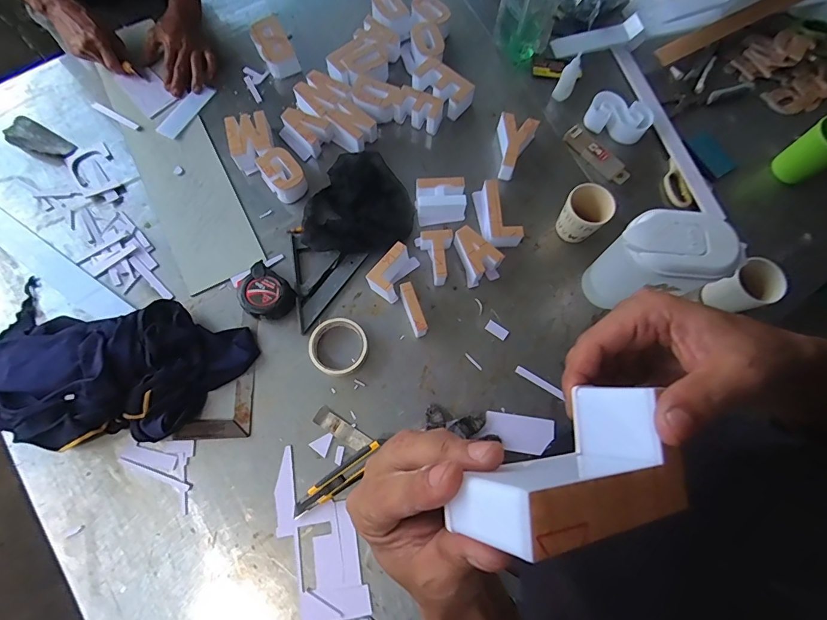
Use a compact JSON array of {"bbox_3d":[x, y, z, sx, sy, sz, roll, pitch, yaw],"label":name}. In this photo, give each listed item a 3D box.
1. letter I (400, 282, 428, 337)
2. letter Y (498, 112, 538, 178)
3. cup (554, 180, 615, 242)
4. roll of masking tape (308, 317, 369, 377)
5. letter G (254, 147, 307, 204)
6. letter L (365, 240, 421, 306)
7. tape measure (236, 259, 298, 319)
[{"bbox_3d":[-0.001,0.001,0.667,0.019,0.045,0.084,-19,74,-6],"label":"letter I"},{"bbox_3d":[0.174,-0.294,0.744,0.069,0.050,0.114,21,73,6],"label":"letter Y"},{"bbox_3d":[0.284,-0.157,0.696,0.072,0.086,0.068,35,75,10],"label":"cup"},{"bbox_3d":[-0.118,0.058,0.650,0.090,0.028,0.088,0,73,-1],"label":"roll of masking tape"},{"bbox_3d":[-0.229,-0.238,0.727,0.059,0.053,0.083,-38,77,-12],"label":"letter G"},{"bbox_3d":[-0.029,-0.065,0.679,0.051,0.052,0.087,36,75,10],"label":"letter L"},{"bbox_3d":[-0.241,-0.024,0.669,0.094,0.040,0.078,41,76,11],"label":"tape measure"}]

